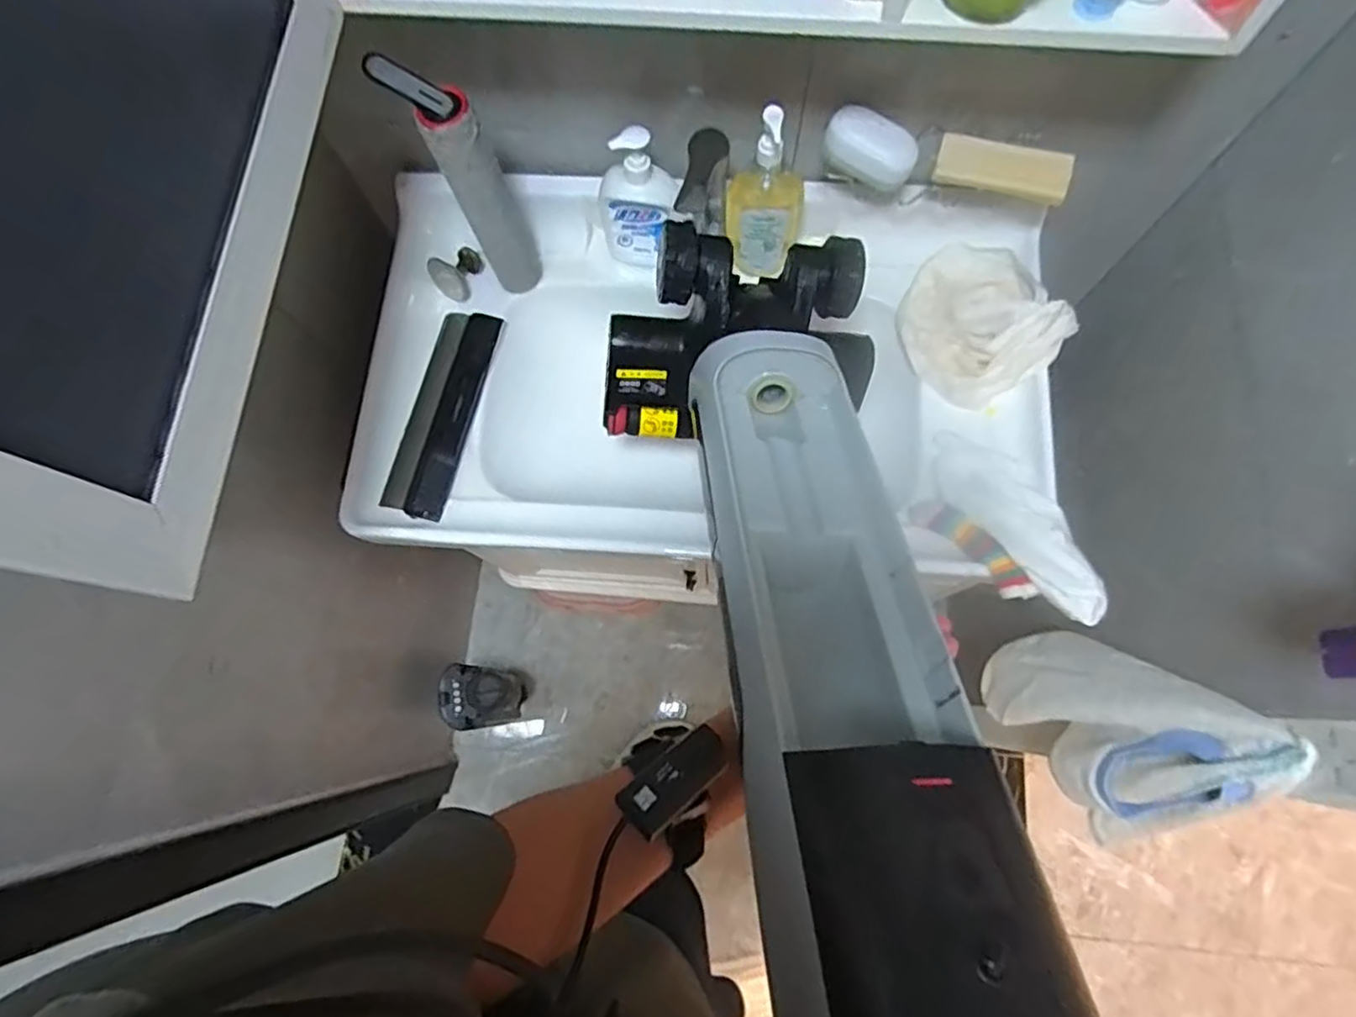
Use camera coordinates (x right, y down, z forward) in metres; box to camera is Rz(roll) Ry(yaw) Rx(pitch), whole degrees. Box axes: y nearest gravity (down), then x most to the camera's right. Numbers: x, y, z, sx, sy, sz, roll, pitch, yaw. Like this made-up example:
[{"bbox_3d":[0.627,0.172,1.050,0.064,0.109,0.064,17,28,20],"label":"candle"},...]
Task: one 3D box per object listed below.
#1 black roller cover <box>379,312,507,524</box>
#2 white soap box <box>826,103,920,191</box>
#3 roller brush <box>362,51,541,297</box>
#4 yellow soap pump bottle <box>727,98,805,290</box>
[{"bbox_3d":[-0.294,-0.122,0.835,0.080,0.035,0.266,13,76,5],"label":"black roller cover"},{"bbox_3d":[0.204,-0.382,0.714,0.096,0.036,0.053,33,79,10],"label":"white soap box"},{"bbox_3d":[-0.227,-0.354,0.753,0.078,0.306,0.073,-25,76,-5],"label":"roller brush"},{"bbox_3d":[0.100,-0.351,0.766,0.083,0.223,0.070,9,75,4],"label":"yellow soap pump bottle"}]

